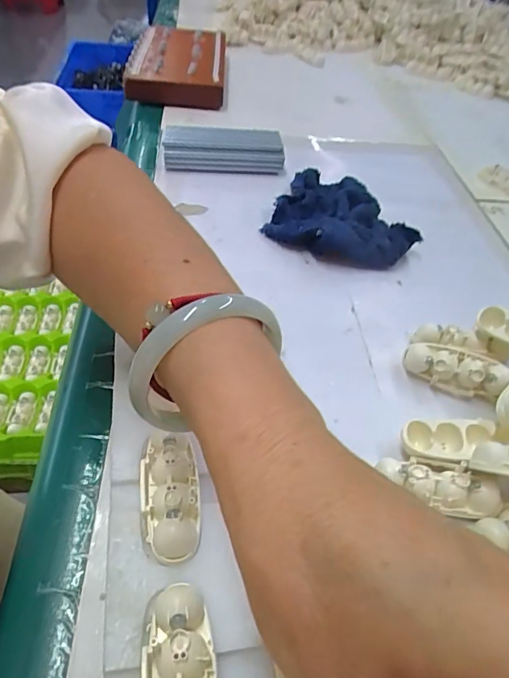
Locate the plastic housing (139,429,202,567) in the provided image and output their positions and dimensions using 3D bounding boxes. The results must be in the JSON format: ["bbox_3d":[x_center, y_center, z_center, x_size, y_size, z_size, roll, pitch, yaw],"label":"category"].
[{"bbox_3d":[-0.038,0.066,0.212,0.025,0.015,0.060,-5,45,-9],"label":"plastic housing"}]

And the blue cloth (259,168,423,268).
[{"bbox_3d":[0.077,-0.103,0.410,0.118,0.023,0.106,25,48,21],"label":"blue cloth"}]

